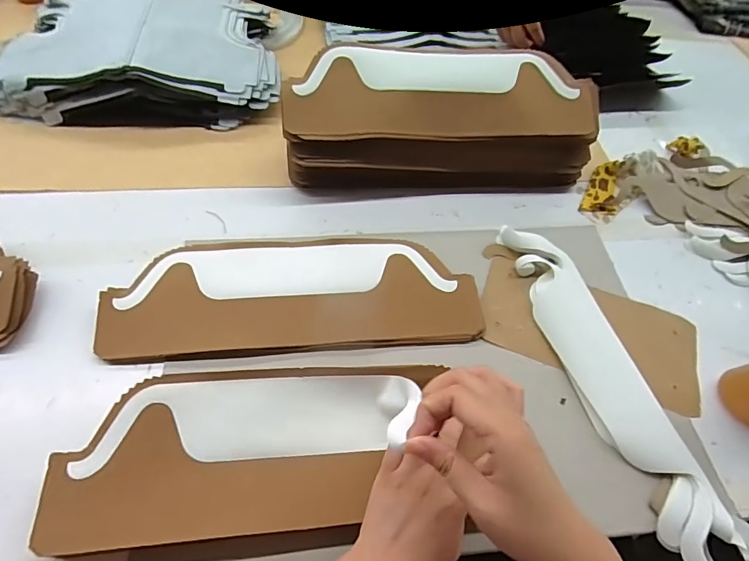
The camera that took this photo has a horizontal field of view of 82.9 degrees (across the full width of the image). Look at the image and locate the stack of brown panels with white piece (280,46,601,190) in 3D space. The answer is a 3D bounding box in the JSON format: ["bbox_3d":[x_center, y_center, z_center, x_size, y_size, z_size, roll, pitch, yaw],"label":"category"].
[{"bbox_3d":[0.090,-0.219,0.581,0.419,0.121,0.135,0,57,-6],"label":"stack of brown panels with white piece"}]

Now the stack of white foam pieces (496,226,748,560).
[{"bbox_3d":[0.250,0.091,0.466,0.082,0.025,0.381,-14,60,-14],"label":"stack of white foam pieces"}]

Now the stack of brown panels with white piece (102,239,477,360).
[{"bbox_3d":[-0.088,0.010,0.494,0.409,0.020,0.139,-2,57,-7],"label":"stack of brown panels with white piece"}]

